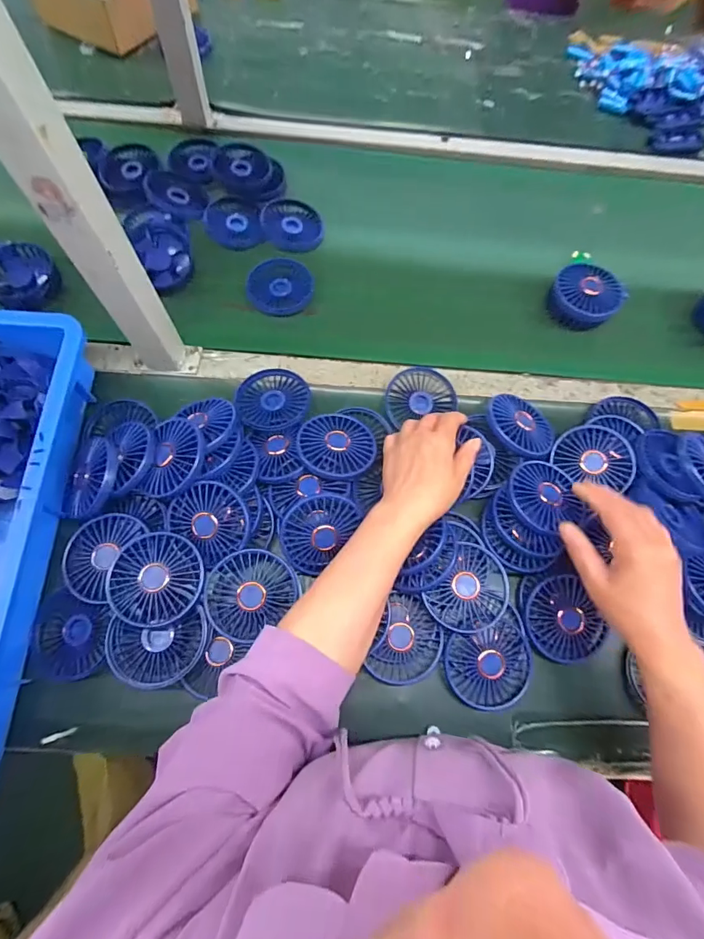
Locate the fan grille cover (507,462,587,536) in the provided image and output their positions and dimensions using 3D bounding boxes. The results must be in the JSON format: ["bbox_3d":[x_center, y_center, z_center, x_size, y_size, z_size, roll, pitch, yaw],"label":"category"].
[{"bbox_3d":[0.205,0.029,0.468,0.077,0.015,0.082,-4,69,-4],"label":"fan grille cover"}]

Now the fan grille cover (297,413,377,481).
[{"bbox_3d":[-0.016,-0.028,0.497,0.084,0.023,0.084,-4,69,-4],"label":"fan grille cover"}]

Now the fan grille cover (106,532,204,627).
[{"bbox_3d":[-0.190,0.104,0.428,0.083,0.022,0.084,-26,72,-12],"label":"fan grille cover"}]

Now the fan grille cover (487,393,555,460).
[{"bbox_3d":[0.200,-0.053,0.517,0.087,0.013,0.080,24,55,-10],"label":"fan grille cover"}]

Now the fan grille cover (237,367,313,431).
[{"bbox_3d":[-0.096,-0.086,0.535,0.088,0.021,0.085,5,68,0],"label":"fan grille cover"}]

